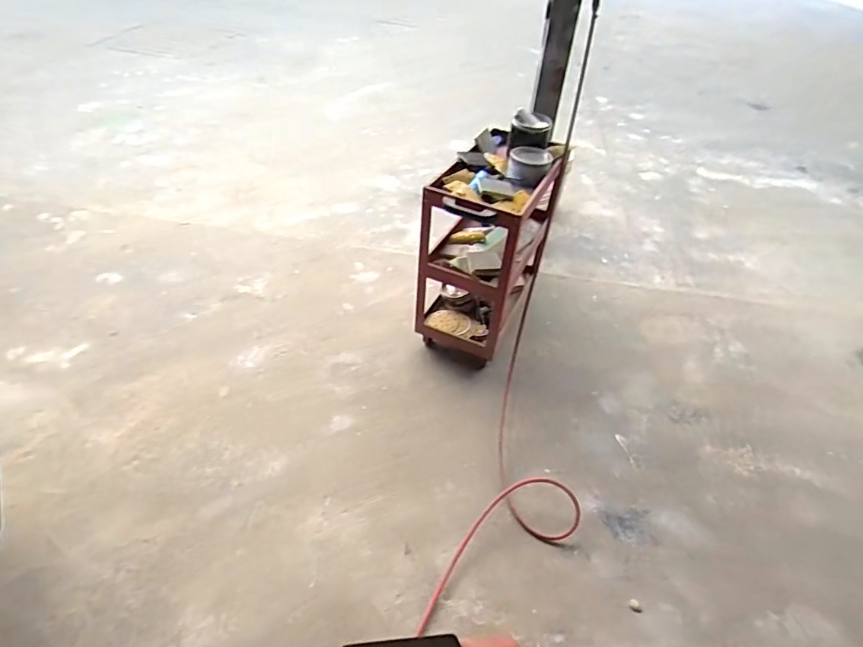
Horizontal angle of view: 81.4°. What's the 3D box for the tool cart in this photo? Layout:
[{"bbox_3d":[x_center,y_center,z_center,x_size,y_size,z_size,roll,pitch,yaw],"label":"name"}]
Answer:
[{"bbox_3d":[0.229,-0.331,1.932,0.337,0.732,0.570,20,45,16],"label":"tool cart"}]

